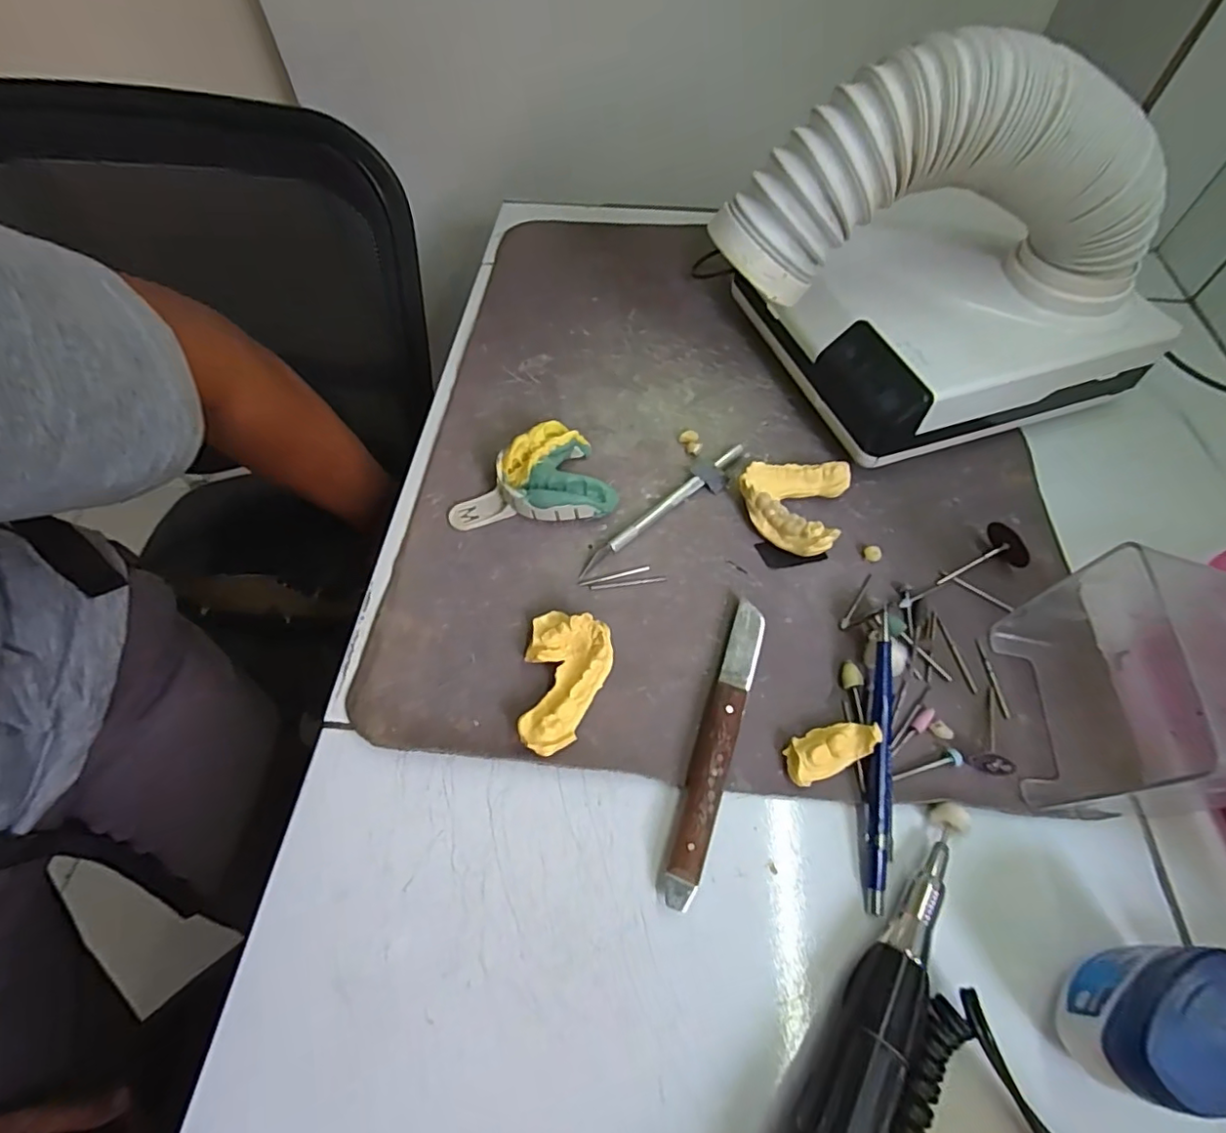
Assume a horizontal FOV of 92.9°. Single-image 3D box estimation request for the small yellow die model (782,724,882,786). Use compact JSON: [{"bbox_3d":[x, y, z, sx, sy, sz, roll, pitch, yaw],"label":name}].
[{"bbox_3d":[0.103,0.088,0.279,0.044,0.019,0.021,-20,61,-10],"label":"small yellow die model"}]

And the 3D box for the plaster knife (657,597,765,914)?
[{"bbox_3d":[0.051,0.083,0.284,0.017,0.016,0.149,18,62,11],"label":"plaster knife"}]

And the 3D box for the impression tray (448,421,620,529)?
[{"bbox_3d":[-0.053,-0.051,0.356,0.096,0.031,0.063,-14,61,-7],"label":"impression tray"}]

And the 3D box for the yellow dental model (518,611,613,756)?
[{"bbox_3d":[-0.025,0.059,0.295,0.042,0.022,0.072,7,60,5],"label":"yellow dental model"}]

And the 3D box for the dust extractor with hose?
[{"bbox_3d":[0.192,-0.175,0.335,0.267,0.188,0.144,-14,61,-7],"label":"dust extractor with hose"}]

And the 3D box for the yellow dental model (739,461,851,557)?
[{"bbox_3d":[0.105,-0.039,0.349,0.058,0.026,0.065,20,62,12],"label":"yellow dental model"}]

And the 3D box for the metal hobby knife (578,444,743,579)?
[{"bbox_3d":[0.033,-0.037,0.360,0.139,0.007,0.008,-38,66,-19],"label":"metal hobby knife"}]

